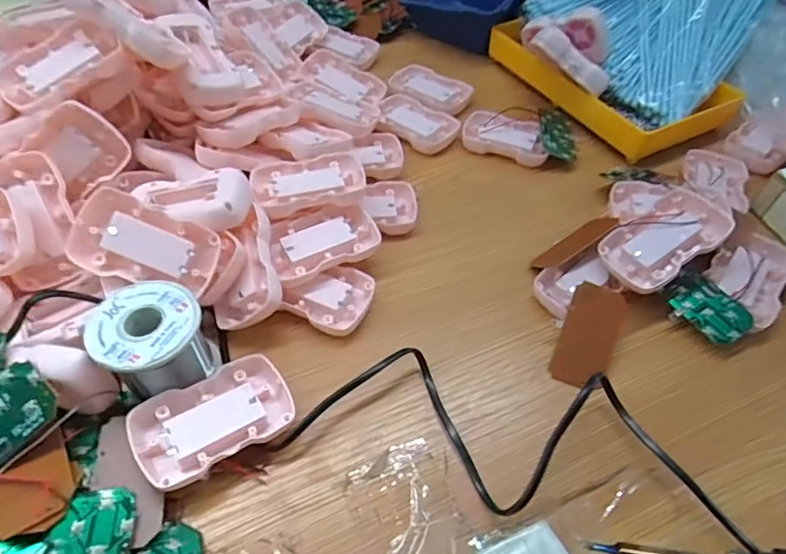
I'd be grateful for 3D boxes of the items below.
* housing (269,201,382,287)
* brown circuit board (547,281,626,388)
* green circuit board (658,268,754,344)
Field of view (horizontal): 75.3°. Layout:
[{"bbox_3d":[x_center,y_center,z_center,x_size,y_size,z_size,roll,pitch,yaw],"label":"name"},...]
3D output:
[{"bbox_3d":[-0.054,-0.027,0.395,0.082,0.027,0.049,-20,56,-18],"label":"housing"},{"bbox_3d":[0.139,0.040,0.360,0.036,0.006,0.076,21,73,10],"label":"brown circuit board"},{"bbox_3d":[0.231,0.022,0.375,0.035,0.007,0.057,-37,61,-5],"label":"green circuit board"}]

